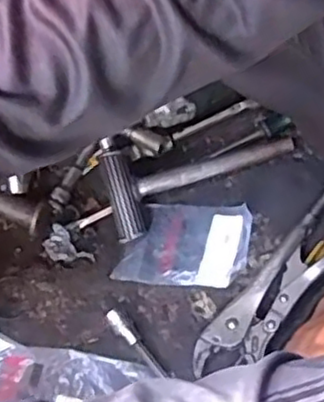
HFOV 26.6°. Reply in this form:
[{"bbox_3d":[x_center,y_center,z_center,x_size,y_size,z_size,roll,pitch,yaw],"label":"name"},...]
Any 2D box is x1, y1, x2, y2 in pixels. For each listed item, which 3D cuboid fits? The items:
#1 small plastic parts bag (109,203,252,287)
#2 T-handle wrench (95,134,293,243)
[{"bbox_3d":[0.025,0.043,0.724,0.134,0.009,0.098,1,54,16],"label":"small plastic parts bag"},{"bbox_3d":[0.042,-0.030,0.747,0.207,0.039,0.095,-15,63,-8],"label":"T-handle wrench"}]

